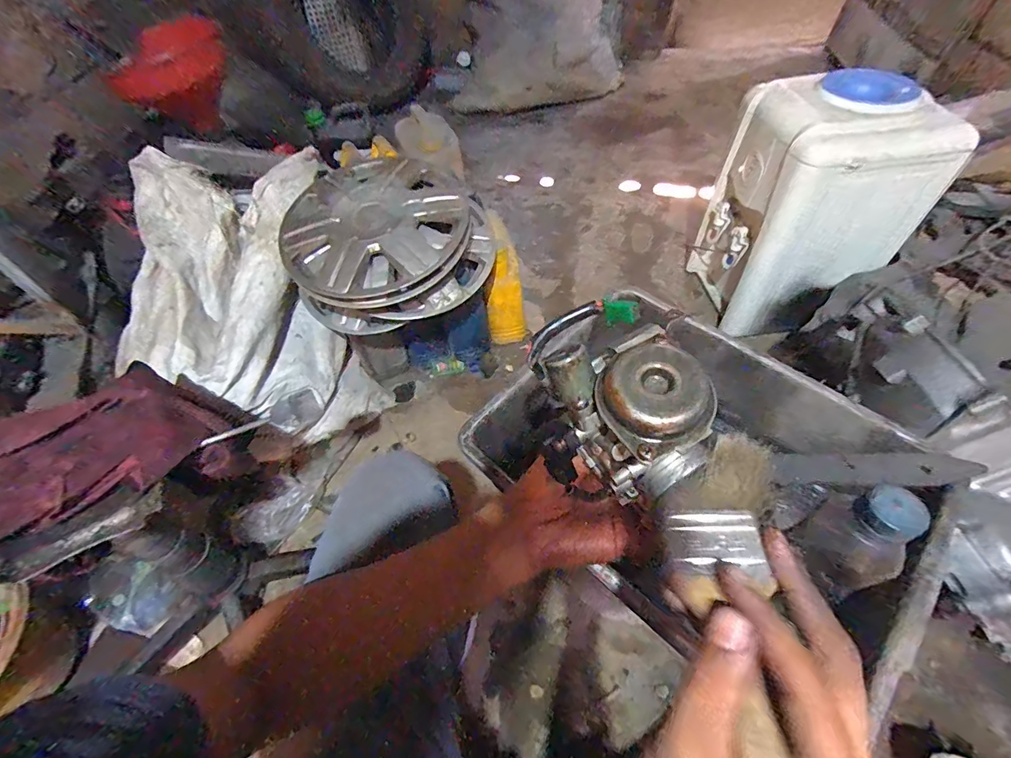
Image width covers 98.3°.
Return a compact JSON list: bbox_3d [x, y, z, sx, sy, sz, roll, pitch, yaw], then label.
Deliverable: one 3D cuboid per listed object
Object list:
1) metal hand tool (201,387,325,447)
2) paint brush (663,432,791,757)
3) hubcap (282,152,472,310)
[{"bbox_3d":[-0.317,0.058,0.580,0.146,0.048,0.010,-25,22,-14],"label":"metal hand tool"},{"bbox_3d":[0.103,0.111,0.191,0.051,0.015,0.195,5,50,7],"label":"paint brush"},{"bbox_3d":[-0.231,-0.284,0.794,0.320,0.063,0.332,-1,72,2],"label":"hubcap"}]

